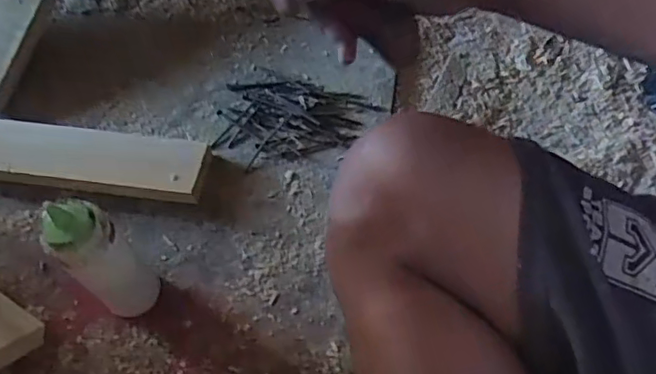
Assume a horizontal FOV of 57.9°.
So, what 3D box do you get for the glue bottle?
[{"bbox_3d":[-0.195,0.074,0.530,0.046,0.178,0.059,32,68,24],"label":"glue bottle"}]

